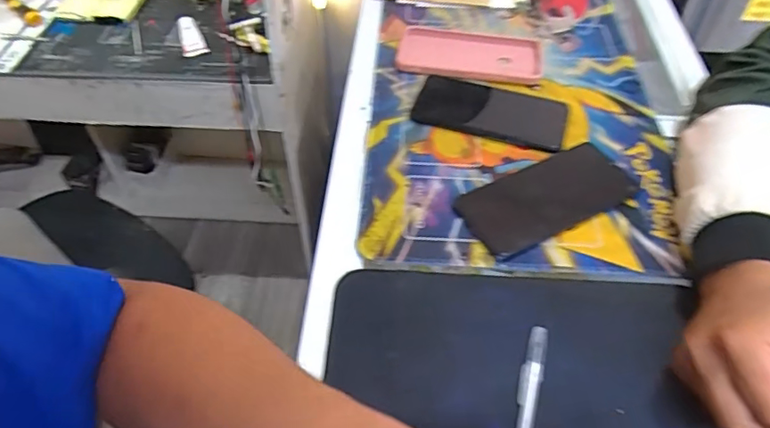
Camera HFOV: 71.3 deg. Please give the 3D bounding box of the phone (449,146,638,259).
[{"bbox_3d":[0.151,-0.016,0.493,0.164,0.009,0.072,-22,54,-17],"label":"phone"}]

